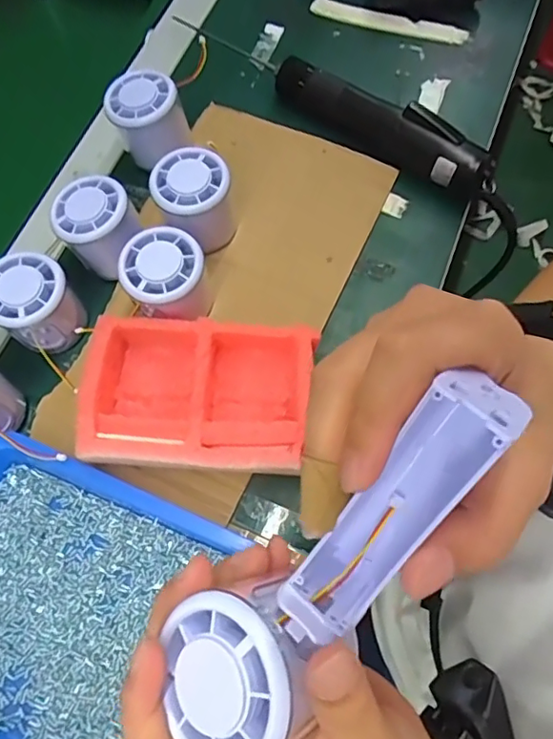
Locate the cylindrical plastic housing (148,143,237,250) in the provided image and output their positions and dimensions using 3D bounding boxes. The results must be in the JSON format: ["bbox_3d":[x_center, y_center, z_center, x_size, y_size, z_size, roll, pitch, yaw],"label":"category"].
[{"bbox_3d":[-0.062,-0.126,0.417,0.057,0.055,0.056,0,69,1],"label":"cylindrical plastic housing"}]

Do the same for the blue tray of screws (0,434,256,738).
[{"bbox_3d":[-0.130,0.152,0.341,0.212,0.032,0.168,22,71,9],"label":"blue tray of screws"}]

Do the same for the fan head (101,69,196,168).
[{"bbox_3d":[-0.104,-0.201,0.444,0.056,0.053,0.054,39,75,14],"label":"fan head"}]

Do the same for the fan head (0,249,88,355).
[{"bbox_3d":[-0.172,-0.047,0.395,0.057,0.049,0.060,-39,74,-13],"label":"fan head"}]

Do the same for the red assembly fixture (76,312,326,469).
[{"bbox_3d":[-0.052,0.019,0.371,0.143,0.046,0.096,3,69,2],"label":"red assembly fixture"}]

